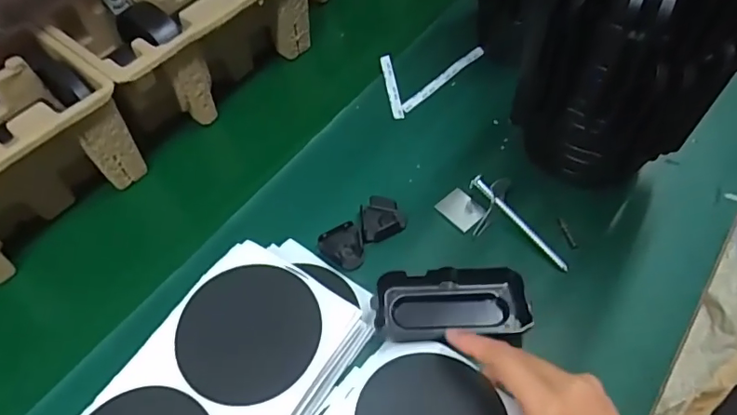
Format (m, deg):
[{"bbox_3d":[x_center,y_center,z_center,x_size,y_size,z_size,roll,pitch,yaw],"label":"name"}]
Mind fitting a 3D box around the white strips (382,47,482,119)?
[{"bbox_3d":[0.053,-0.148,0.549,0.134,0.010,0.073,-38,67,-24],"label":"white strips"}]

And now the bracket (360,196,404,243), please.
[{"bbox_3d":[0.012,0.008,0.434,0.036,0.011,0.040,-3,58,-6],"label":"bracket"}]

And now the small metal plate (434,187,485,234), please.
[{"bbox_3d":[0.079,0.002,0.439,0.030,0.004,0.037,-33,59,-20],"label":"small metal plate"}]

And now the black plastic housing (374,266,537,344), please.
[{"bbox_3d":[0.061,0.072,0.382,0.109,0.032,0.049,-1,57,-1],"label":"black plastic housing"}]

